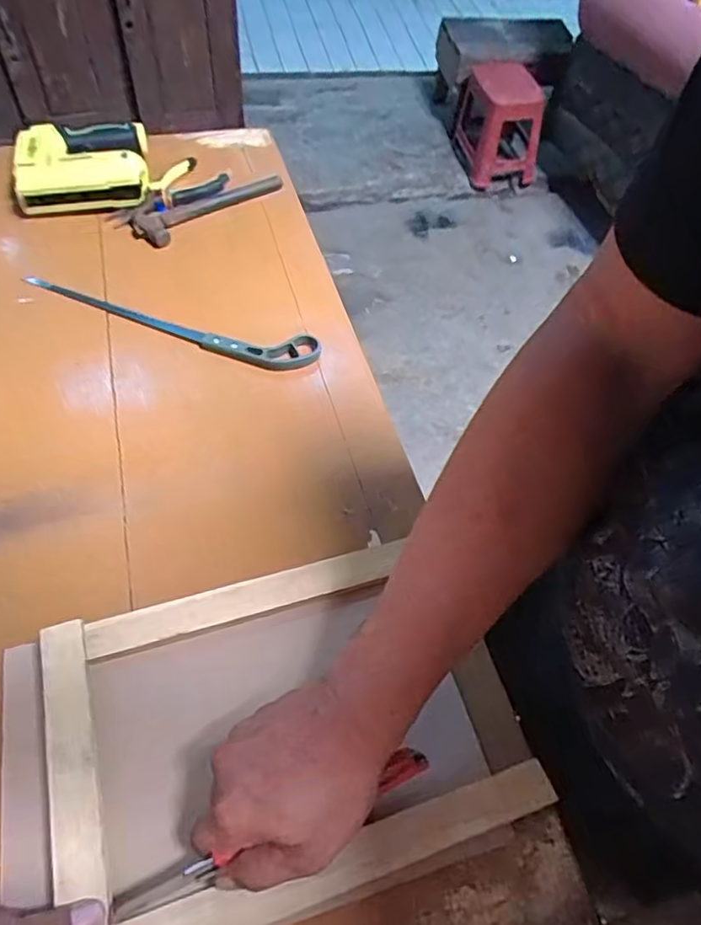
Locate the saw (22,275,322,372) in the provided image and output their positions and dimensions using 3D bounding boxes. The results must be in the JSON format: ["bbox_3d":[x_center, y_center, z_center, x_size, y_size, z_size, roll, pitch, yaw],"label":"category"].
[{"bbox_3d":[-0.188,-0.143,0.638,0.317,0.018,0.043,14,54,5],"label":"saw"}]

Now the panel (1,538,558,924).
[{"bbox_3d":[-0.055,0.174,0.410,0.323,0.033,0.208,-12,56,-14],"label":"panel"}]

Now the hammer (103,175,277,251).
[{"bbox_3d":[-0.182,-0.319,0.770,0.210,0.023,0.077,-32,63,-25],"label":"hammer"}]

